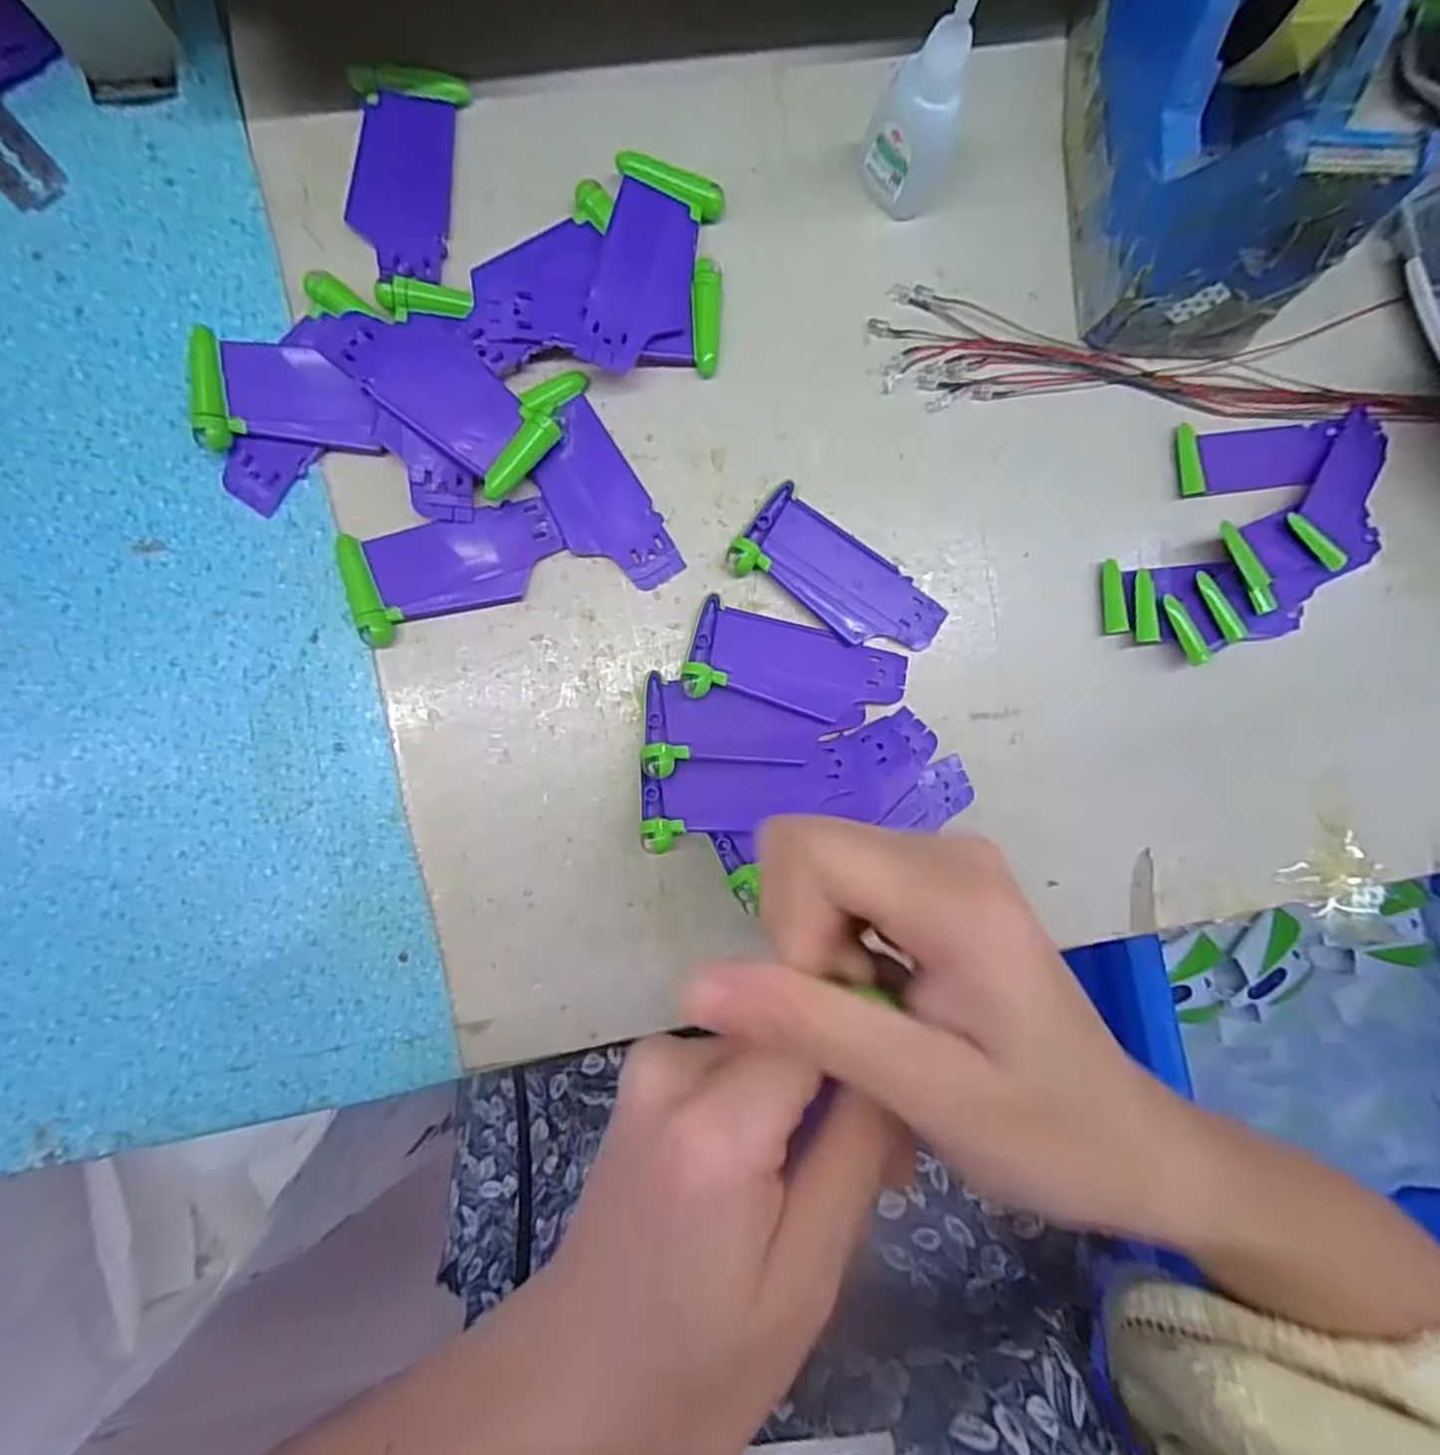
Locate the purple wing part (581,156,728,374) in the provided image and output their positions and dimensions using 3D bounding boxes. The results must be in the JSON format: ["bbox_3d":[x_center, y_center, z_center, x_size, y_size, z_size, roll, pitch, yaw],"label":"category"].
[{"bbox_3d":[-0.028,-0.181,0.284,0.041,0.017,0.084,12,89,-4],"label":"purple wing part"}]

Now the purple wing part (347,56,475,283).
[{"bbox_3d":[-0.126,-0.218,0.280,0.040,0.007,0.082,9,89,-4],"label":"purple wing part"}]

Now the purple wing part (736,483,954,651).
[{"bbox_3d":[0.050,-0.060,0.294,0.088,0.009,0.040,35,87,-4],"label":"purple wing part"}]

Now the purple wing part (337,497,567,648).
[{"bbox_3d":[-0.104,-0.064,0.281,0.082,0.008,0.039,-17,91,-4],"label":"purple wing part"}]

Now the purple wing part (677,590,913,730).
[{"bbox_3d":[0.032,-0.023,0.289,0.088,0.011,0.040,17,88,-4],"label":"purple wing part"}]

